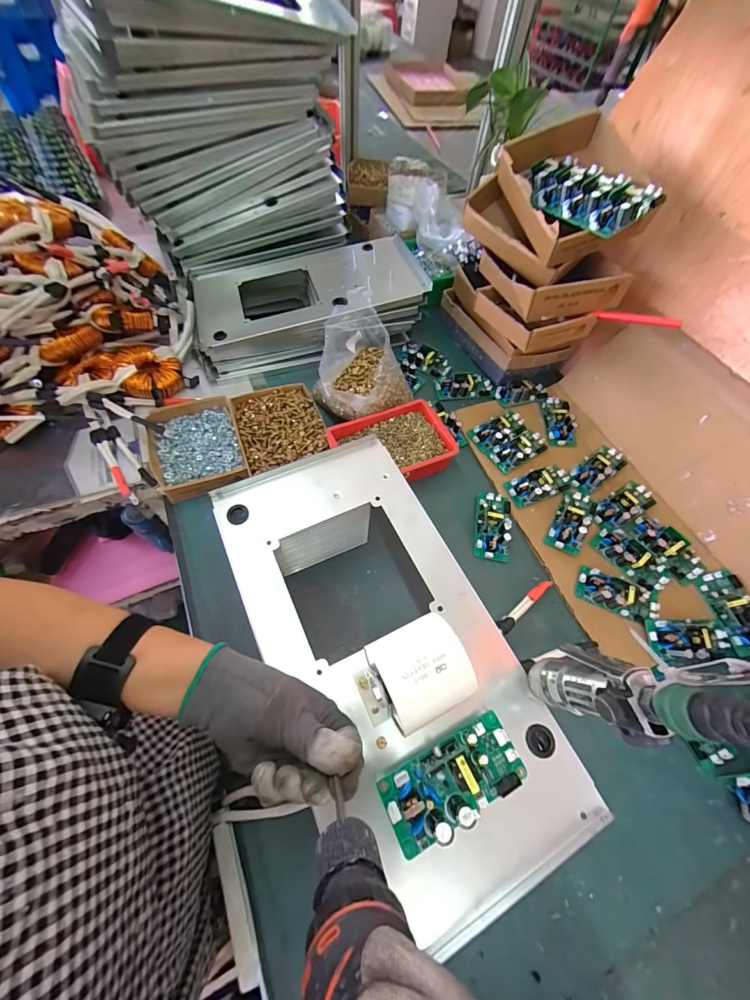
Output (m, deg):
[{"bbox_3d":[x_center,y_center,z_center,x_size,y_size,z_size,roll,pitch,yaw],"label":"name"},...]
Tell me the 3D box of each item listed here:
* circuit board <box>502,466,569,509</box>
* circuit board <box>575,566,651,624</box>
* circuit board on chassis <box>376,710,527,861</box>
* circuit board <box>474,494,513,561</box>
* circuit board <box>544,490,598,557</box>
[{"bbox_3d":[0.291,-0.029,0.644,0.129,0.023,0.051,-18,64,-13],"label":"circuit board"},{"bbox_3d":[0.365,0.141,0.554,0.103,0.023,0.051,23,62,9],"label":"circuit board"},{"bbox_3d":[0.066,0.229,0.297,0.116,0.026,0.058,-22,65,-15],"label":"circuit board on chassis"},{"bbox_3d":[0.197,0.040,0.605,0.055,0.029,0.117,10,61,2],"label":"circuit board"},{"bbox_3d":[0.333,0.031,0.610,0.054,0.033,0.115,29,63,12],"label":"circuit board"}]

